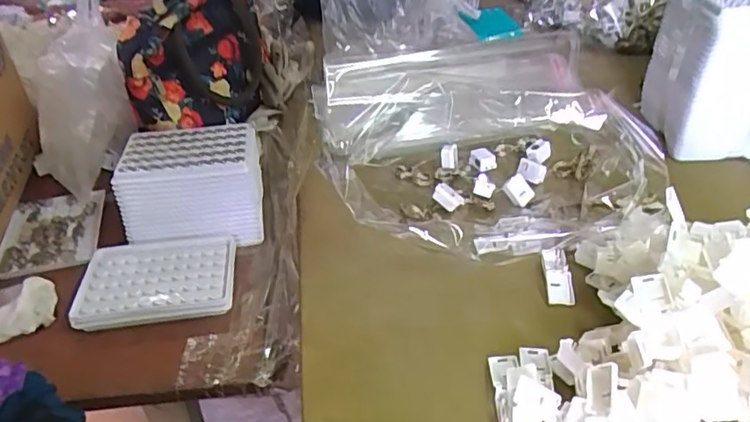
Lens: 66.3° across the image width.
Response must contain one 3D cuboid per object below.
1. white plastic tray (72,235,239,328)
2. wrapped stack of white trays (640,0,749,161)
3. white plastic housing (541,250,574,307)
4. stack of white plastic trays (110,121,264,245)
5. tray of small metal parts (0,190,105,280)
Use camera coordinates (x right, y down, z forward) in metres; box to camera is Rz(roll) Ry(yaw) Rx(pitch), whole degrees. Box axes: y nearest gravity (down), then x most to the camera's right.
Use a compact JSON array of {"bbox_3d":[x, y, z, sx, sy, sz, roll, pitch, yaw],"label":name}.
[{"bbox_3d":[-0.195,0.063,0.517,0.132,0.015,0.091,-7,34,-5],"label":"white plastic tray"},{"bbox_3d":[0.366,-0.155,0.613,0.099,0.156,0.126,0,34,6],"label":"wrapped stack of white trays"},{"bbox_3d":[0.144,0.050,0.452,0.021,0.007,0.055,1,34,7],"label":"white plastic housing"},{"bbox_3d":[-0.182,-0.025,0.575,0.130,0.078,0.102,-9,35,-7],"label":"stack of white plastic trays"},{"bbox_3d":[-0.333,0.020,0.592,0.089,0.014,0.122,-12,35,-11],"label":"tray of small metal parts"}]

